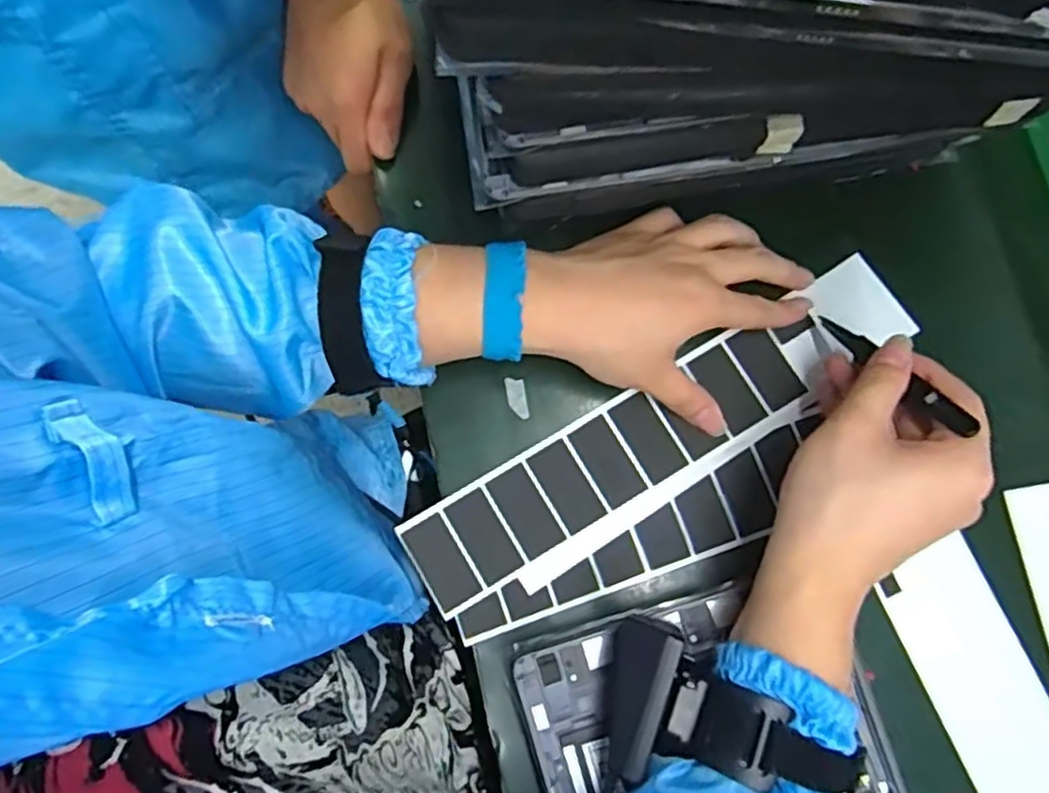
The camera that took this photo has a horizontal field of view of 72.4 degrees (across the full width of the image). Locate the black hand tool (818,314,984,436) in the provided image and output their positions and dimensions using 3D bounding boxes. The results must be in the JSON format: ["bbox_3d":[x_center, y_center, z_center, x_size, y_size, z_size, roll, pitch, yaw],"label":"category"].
[{"bbox_3d":[0.180,-0.014,0.357,0.009,0.008,0.109,-21,38,-4],"label":"black hand tool"}]

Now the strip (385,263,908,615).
[{"bbox_3d":[0.077,0.019,0.407,0.310,0.005,0.054,-30,82,-4],"label":"strip"}]

